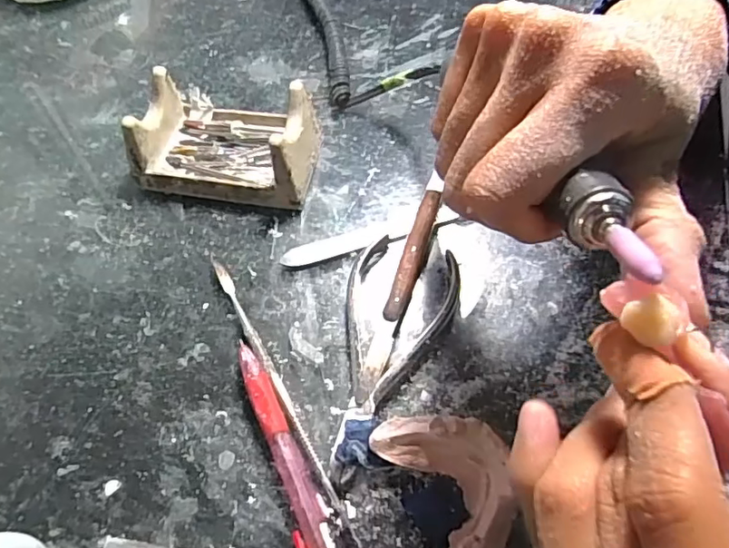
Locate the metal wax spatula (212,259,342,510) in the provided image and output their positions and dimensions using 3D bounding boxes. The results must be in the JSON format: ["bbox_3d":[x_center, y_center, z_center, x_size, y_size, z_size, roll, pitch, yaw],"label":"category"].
[{"bbox_3d":[-0.044,0.043,0.259,0.006,0.007,0.138,-27,62,-15],"label":"metal wax spatula"}]

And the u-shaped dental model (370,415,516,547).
[{"bbox_3d":[0.036,0.085,0.220,0.044,0.025,0.067,-24,61,-13],"label":"u-shaped dental model"}]

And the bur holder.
[{"bbox_3d":[-0.077,-0.080,0.314,0.097,0.041,0.065,8,59,6],"label":"bur holder"}]

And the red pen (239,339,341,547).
[{"bbox_3d":[-0.028,0.088,0.228,0.017,0.011,0.133,-20,60,-11],"label":"red pen"}]

